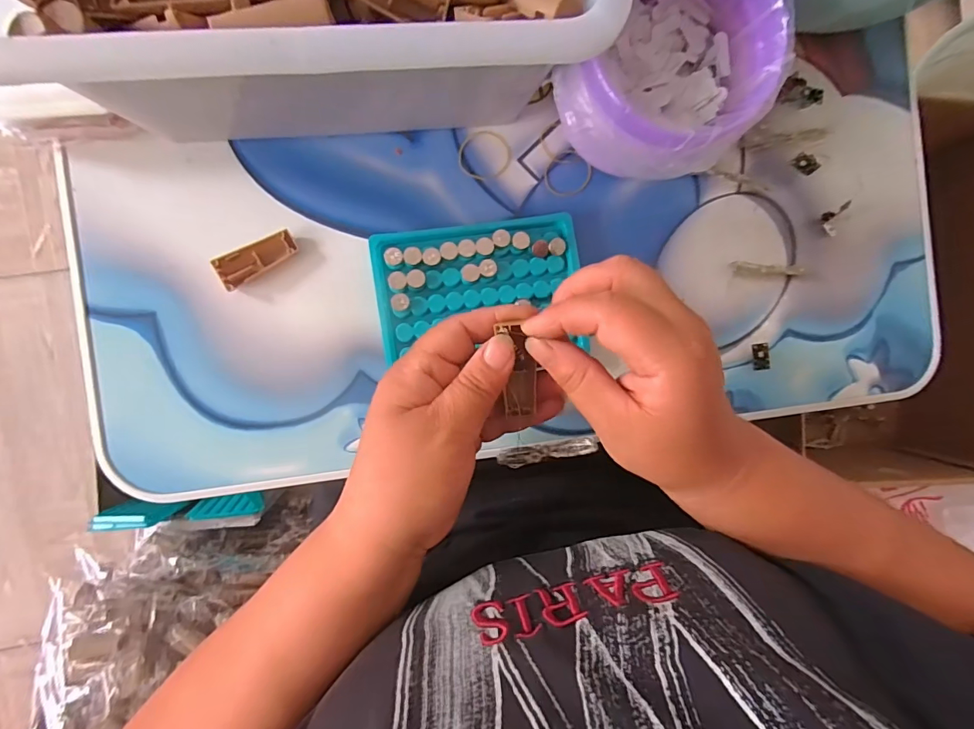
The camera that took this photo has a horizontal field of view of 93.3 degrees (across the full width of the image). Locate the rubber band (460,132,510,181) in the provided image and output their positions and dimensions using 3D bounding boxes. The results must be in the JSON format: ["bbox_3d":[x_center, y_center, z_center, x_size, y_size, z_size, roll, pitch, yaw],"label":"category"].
[{"bbox_3d":[-0.001,-0.140,0.308,0.036,0.004,0.032,-8,93,-6],"label":"rubber band"}]

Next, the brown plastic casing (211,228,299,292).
[{"bbox_3d":[-0.143,-0.066,0.286,0.049,0.007,0.020,-30,95,-4],"label":"brown plastic casing"}]

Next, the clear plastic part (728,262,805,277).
[{"bbox_3d":[0.198,-0.066,0.326,0.051,0.008,0.009,4,91,-6],"label":"clear plastic part"}]

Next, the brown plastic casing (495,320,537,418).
[{"bbox_3d":[0.016,0.002,0.236,0.015,0.006,0.047,-7,108,-6],"label":"brown plastic casing"}]

